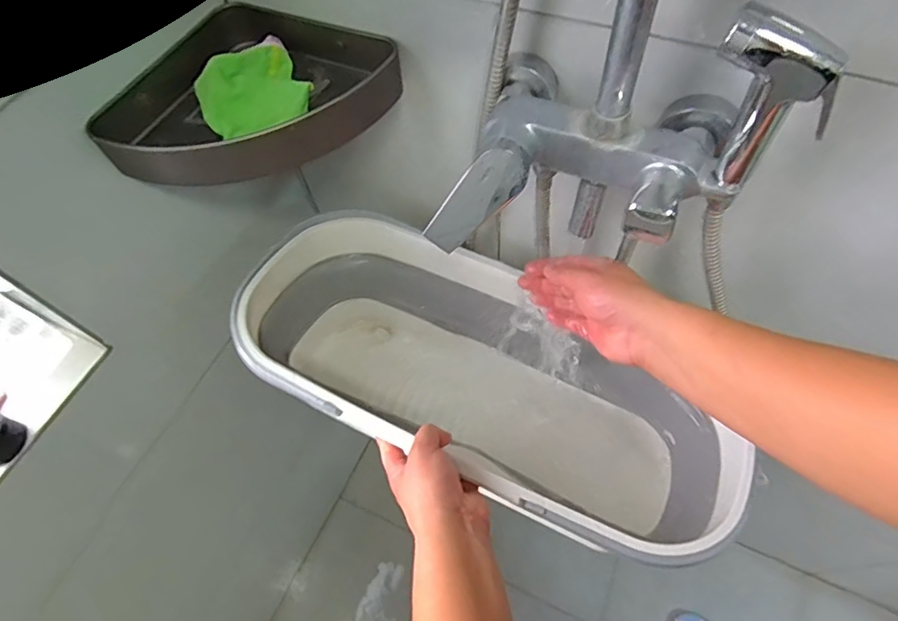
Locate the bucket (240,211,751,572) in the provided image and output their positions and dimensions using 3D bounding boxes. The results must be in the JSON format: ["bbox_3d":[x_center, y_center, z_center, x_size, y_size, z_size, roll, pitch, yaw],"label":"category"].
[{"bbox_3d":[0.025,0.086,0.621,0.538,0.238,0.245,24,63,11],"label":"bucket"}]

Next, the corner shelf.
[{"bbox_3d":[-0.185,-0.195,0.492,0.202,0.055,0.221,27,63,12],"label":"corner shelf"}]

